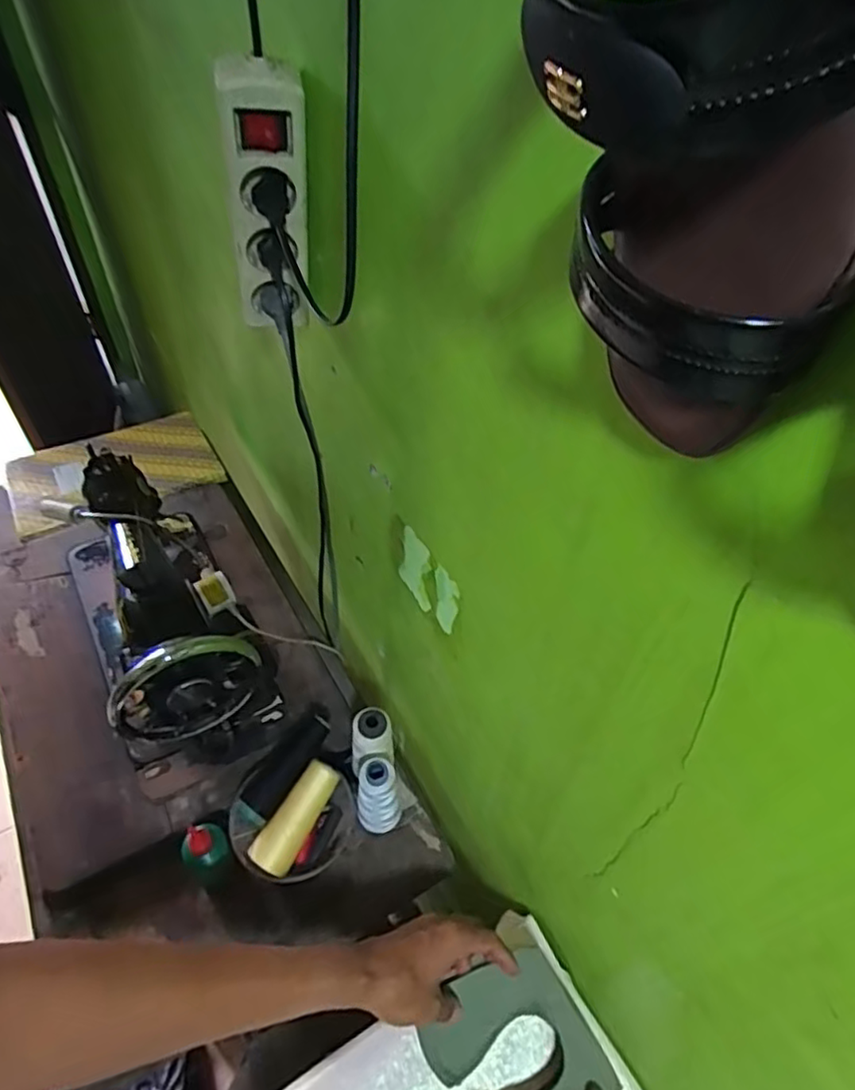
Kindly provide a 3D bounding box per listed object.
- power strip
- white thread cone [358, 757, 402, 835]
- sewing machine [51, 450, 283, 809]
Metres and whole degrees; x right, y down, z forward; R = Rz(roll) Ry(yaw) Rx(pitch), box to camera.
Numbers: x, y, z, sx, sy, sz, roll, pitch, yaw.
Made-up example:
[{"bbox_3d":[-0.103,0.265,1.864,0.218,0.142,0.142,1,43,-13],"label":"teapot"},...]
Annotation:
[{"bbox_3d":[-0.116,-0.237,0.457,0.056,0.196,0.044,-16,69,-18],"label":"power strip"},{"bbox_3d":[-0.052,0.266,0.665,0.048,0.116,0.040,-8,47,-11],"label":"white thread cone"},{"bbox_3d":[-0.323,0.053,0.745,0.168,0.203,0.376,-22,53,-22],"label":"sewing machine"}]

